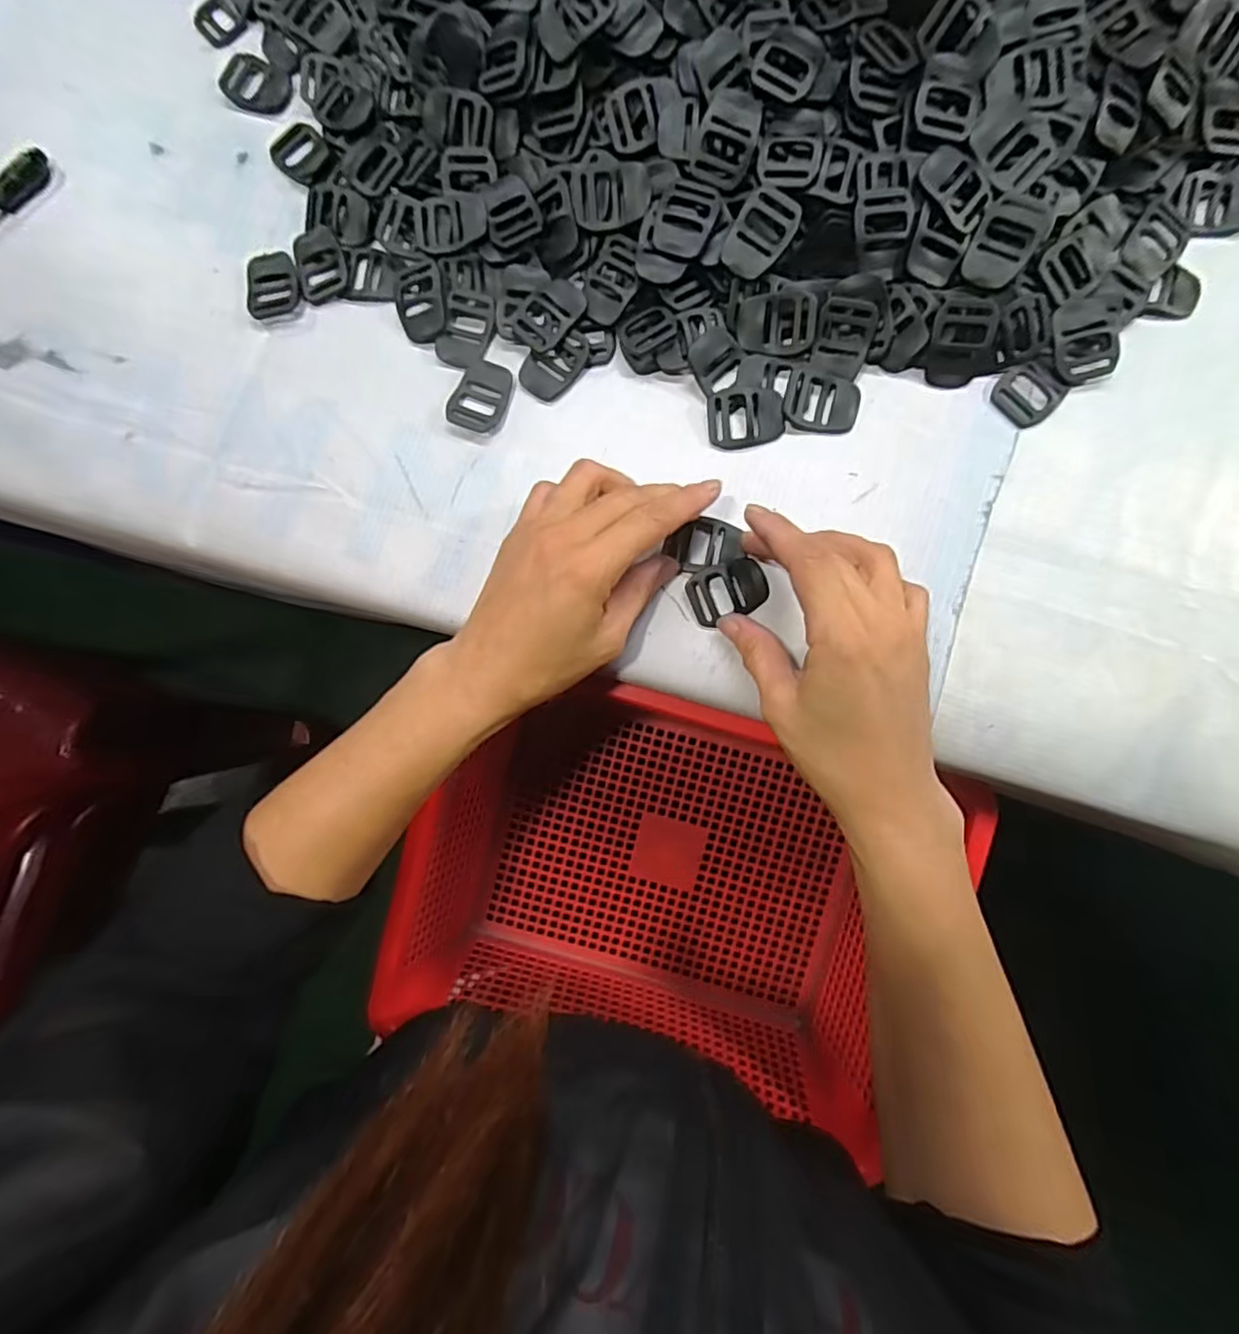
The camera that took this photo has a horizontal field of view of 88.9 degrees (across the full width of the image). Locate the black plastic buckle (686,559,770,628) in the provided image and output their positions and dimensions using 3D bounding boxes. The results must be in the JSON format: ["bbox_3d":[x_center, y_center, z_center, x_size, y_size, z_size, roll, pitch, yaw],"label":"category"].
[{"bbox_3d":[0.055,-0.038,0.315,0.040,0.007,0.026,-21,82,1],"label":"black plastic buckle"}]

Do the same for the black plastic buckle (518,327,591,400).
[{"bbox_3d":[-0.034,-0.161,0.334,0.025,0.007,0.039,39,87,7],"label":"black plastic buckle"}]

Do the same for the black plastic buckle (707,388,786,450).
[{"bbox_3d":[0.065,-0.128,0.324,0.038,0.007,0.029,-4,101,4],"label":"black plastic buckle"}]

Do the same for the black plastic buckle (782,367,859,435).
[{"bbox_3d":[0.104,-0.136,0.321,0.037,0.012,0.026,14,84,5],"label":"black plastic buckle"}]

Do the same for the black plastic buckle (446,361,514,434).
[{"bbox_3d":[-0.073,-0.143,0.334,0.029,0.004,0.037,20,85,6],"label":"black plastic buckle"}]

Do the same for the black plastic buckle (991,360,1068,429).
[{"bbox_3d":[0.205,-0.137,0.317,0.030,0.005,0.029,-40,82,-2],"label":"black plastic buckle"}]

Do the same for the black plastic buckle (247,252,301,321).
[{"bbox_3d":[-0.191,-0.211,0.349,0.030,0.005,0.037,-14,82,2],"label":"black plastic buckle"}]

